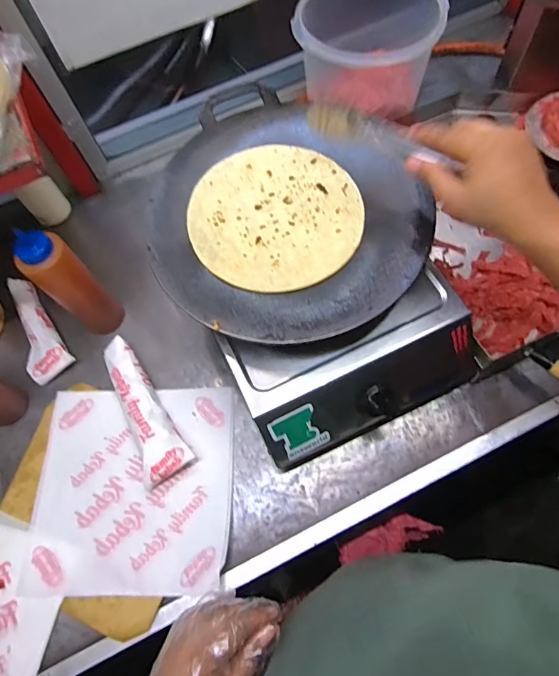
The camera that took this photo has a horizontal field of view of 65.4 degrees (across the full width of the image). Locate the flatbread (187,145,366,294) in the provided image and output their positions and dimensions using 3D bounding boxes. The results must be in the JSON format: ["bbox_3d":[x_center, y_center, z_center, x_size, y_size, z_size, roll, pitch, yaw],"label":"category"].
[{"bbox_3d":[-0.006,-0.149,0.527,0.199,0.008,0.204,-1,69,4],"label":"flatbread"}]

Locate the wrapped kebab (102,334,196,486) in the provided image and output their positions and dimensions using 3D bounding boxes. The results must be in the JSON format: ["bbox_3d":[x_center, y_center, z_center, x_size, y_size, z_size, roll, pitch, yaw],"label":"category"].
[{"bbox_3d":[-0.186,0.093,0.582,0.062,0.034,0.199,-30,68,-11],"label":"wrapped kebab"}]

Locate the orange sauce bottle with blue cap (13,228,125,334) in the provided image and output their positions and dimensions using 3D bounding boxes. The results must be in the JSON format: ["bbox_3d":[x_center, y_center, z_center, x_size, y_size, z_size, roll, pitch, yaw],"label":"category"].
[{"bbox_3d":[-0.271,-0.065,0.577,0.068,0.188,0.051,-40,70,-15],"label":"orange sauce bottle with blue cap"}]

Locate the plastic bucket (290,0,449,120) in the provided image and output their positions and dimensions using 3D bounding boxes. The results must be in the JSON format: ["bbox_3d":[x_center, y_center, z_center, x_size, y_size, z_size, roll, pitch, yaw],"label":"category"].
[{"bbox_3d":[0.134,-0.452,0.687,0.205,0.147,0.205,-1,65,2],"label":"plastic bucket"}]

